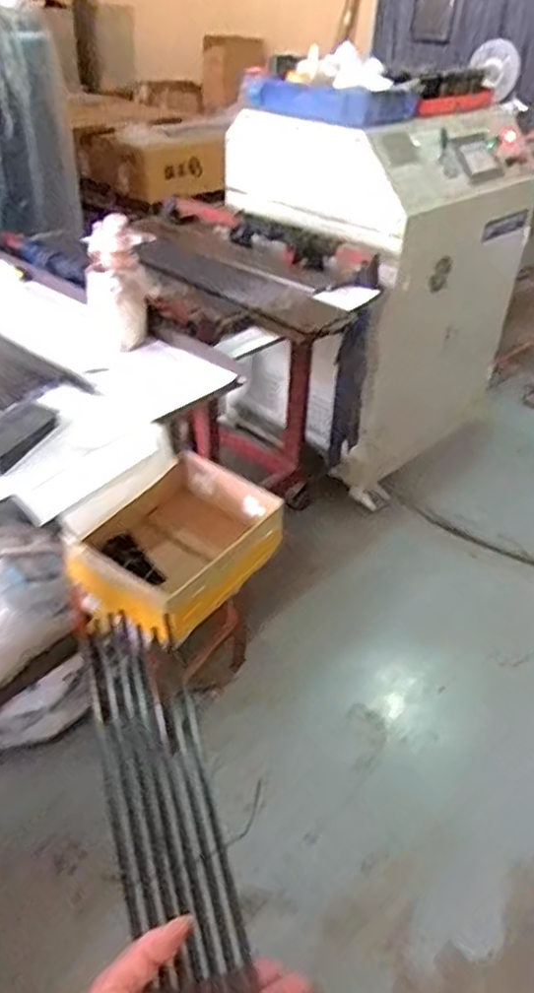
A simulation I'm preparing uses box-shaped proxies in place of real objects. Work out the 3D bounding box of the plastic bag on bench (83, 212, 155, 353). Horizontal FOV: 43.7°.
[{"bbox_3d":[-0.278,-0.397,1.261,0.122,0.224,0.102,-9,41,-16],"label":"plastic bag on bench"}]

